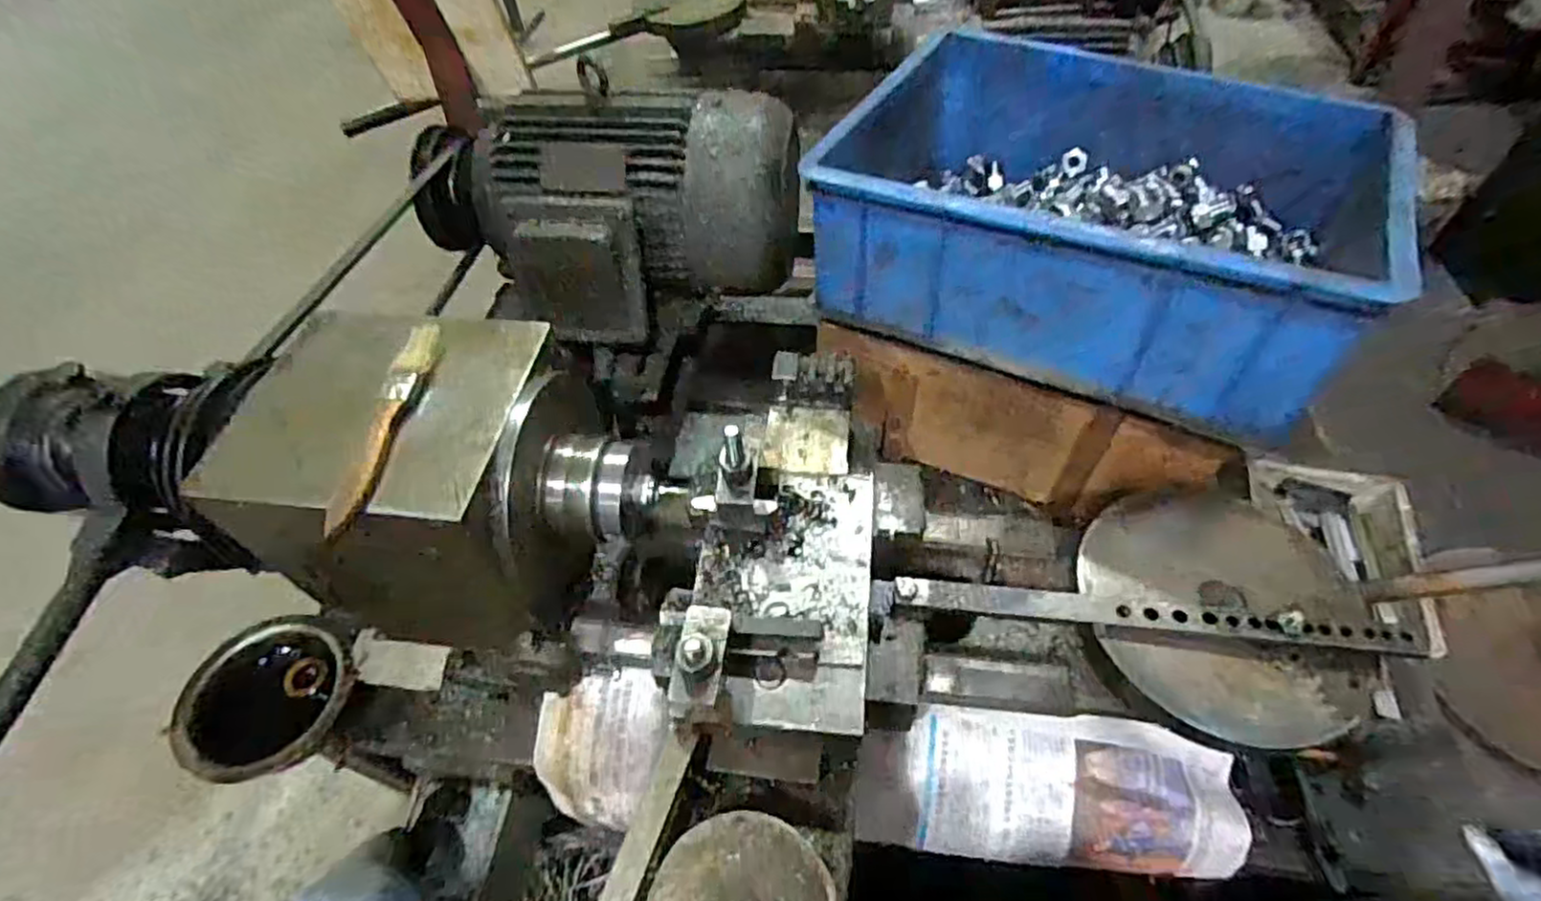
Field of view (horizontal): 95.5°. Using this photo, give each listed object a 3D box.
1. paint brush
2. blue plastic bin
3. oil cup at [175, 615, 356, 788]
[{"bbox_3d":[-0.228,-0.019,0.415,0.019,0.016,0.150,2,52,4],"label":"paint brush"},{"bbox_3d":[0.276,-0.207,0.595,0.394,0.138,0.303,23,57,19],"label":"blue plastic bin"},{"bbox_3d":[-0.412,0.205,0.583,0.132,0.042,0.129,-1,52,2],"label":"oil cup"}]

